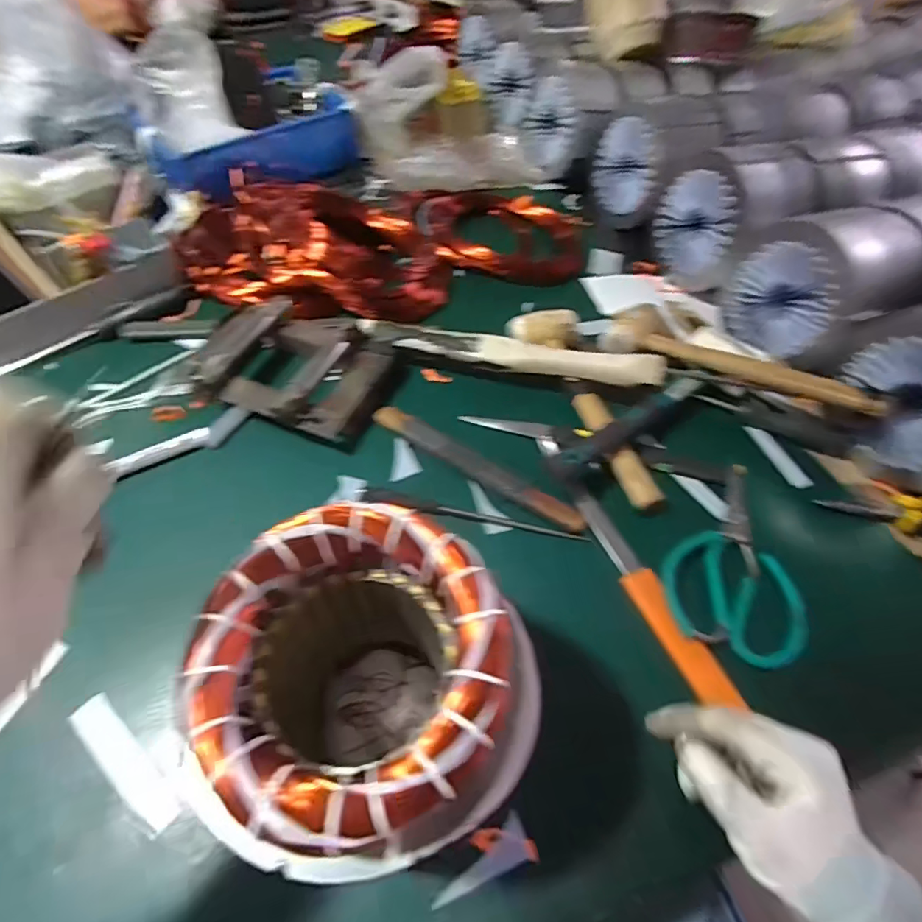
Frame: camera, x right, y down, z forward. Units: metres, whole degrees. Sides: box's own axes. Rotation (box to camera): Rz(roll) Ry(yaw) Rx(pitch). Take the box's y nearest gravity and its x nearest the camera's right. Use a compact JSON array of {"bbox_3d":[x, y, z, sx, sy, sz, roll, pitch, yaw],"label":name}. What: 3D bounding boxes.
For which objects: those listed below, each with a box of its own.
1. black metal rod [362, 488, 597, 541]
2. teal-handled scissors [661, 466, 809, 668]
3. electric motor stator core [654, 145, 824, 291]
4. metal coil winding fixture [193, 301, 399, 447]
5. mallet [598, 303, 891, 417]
[{"bbox_3d":[0.012,0.054,0.455,0.213,0.013,0.015,11,56,8],"label":"black metal rod"},{"bbox_3d":[0.243,0.081,0.420,0.110,0.014,0.184,30,60,18],"label":"teal-handled scissors"},{"bbox_3d":[0.352,-0.319,0.655,0.128,0.147,0.149,-21,59,-16],"label":"electric motor stator core"},{"bbox_3d":[-0.180,-0.102,0.534,0.204,0.045,0.149,21,57,12],"label":"metal coil winding fixture"},{"bbox_3d":[0.285,-0.106,0.530,0.272,0.038,0.079,30,59,32],"label":"mallet"}]

